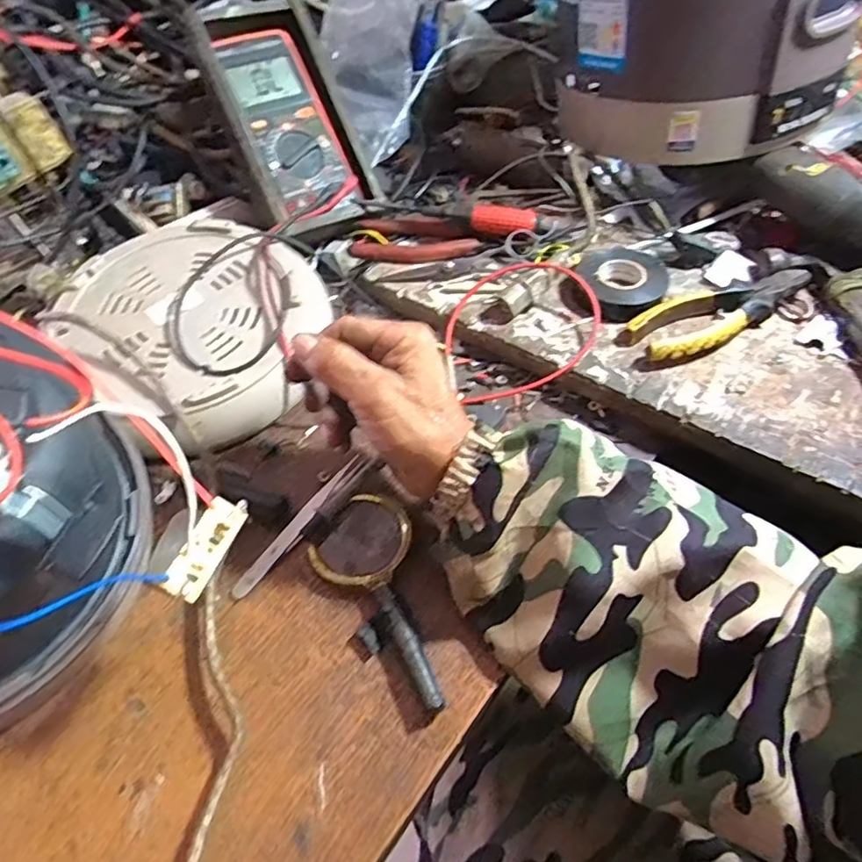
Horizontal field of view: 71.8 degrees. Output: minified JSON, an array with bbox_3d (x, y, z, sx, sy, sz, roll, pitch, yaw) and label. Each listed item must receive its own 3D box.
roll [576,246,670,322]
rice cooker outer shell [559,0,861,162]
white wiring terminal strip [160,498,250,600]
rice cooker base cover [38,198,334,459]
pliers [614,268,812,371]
[{"bbox_3d":[0.156,-0.120,0.482,0.069,0.023,0.066,5,54,8],"label":"roll"},{"bbox_3d":[0.247,-0.348,0.507,0.201,0.141,0.283,32,61,24],"label":"rice cooker outer shell"},{"bbox_3d":[-0.109,0.056,0.290,0.019,0.004,0.051,36,60,-20],"label":"white wiring terminal strip"},{"bbox_3d":[-0.180,-0.091,0.471,0.214,0.046,0.193,37,64,27],"label":"rice cooker base cover"},{"bbox_3d":[0.223,-0.093,0.463,0.164,0.023,0.055,-28,56,-16],"label":"pliers"}]

